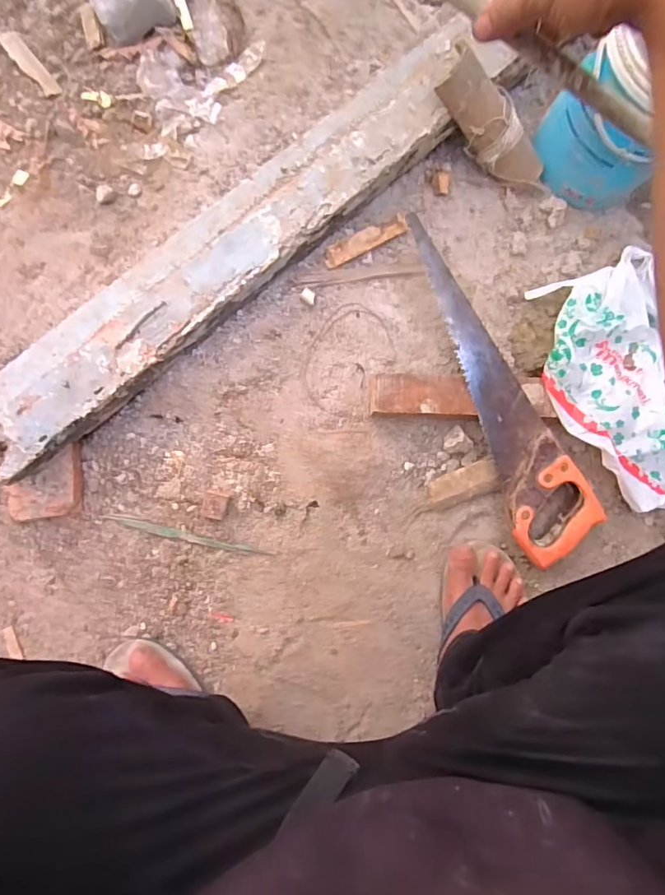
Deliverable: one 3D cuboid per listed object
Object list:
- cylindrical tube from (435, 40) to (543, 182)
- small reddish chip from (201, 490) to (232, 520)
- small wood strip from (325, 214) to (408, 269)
[{"bbox_3d":[0.209,-0.427,0.671,0.196,0.059,0.059,31,81,-34],"label":"cylindrical tube"},{"bbox_3d":[-0.146,0.072,0.629,0.029,0.026,0.035,14,82,-2],"label":"small reddish chip"},{"bbox_3d":[0.046,-0.281,0.678,0.124,0.010,0.027,-31,86,-7],"label":"small wood strip"}]

